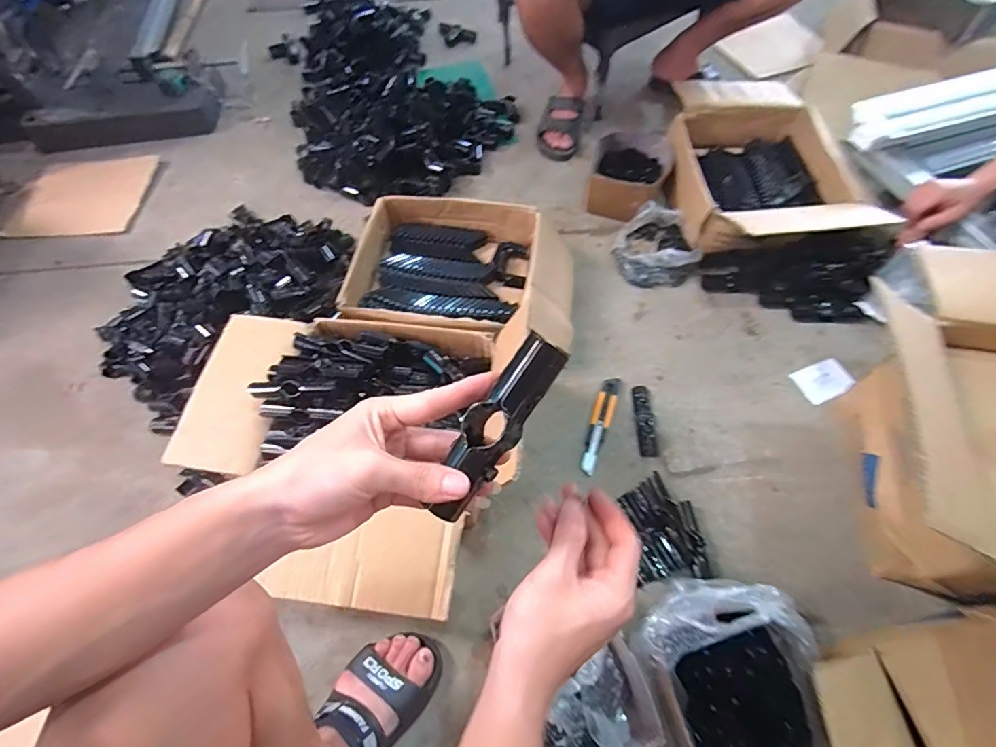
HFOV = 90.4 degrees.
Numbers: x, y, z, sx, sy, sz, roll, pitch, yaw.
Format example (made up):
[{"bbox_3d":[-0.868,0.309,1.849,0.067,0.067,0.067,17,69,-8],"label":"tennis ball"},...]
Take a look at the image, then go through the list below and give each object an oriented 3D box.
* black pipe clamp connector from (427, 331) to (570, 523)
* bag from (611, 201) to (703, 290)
[{"bbox_3d":[-0.003,0.036,0.323,0.031,0.025,0.132,34,97,19],"label":"black pipe clamp connector"},{"bbox_3d":[0.326,-0.270,1.045,0.149,0.068,0.175,-10,60,-4],"label":"bag"}]

